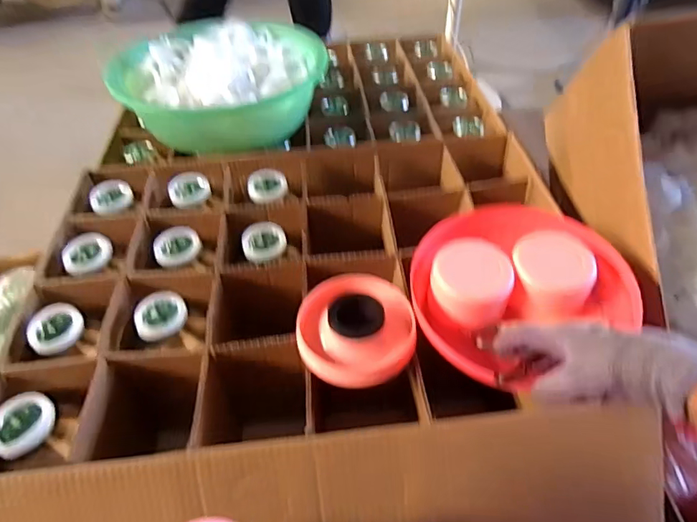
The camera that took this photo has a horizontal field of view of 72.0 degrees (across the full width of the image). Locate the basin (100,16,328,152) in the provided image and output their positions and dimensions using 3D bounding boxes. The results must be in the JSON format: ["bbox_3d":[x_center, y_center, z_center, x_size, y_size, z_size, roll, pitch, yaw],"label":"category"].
[{"bbox_3d":[-0.217,-0.298,0.843,0.305,0.130,0.342,18,49,17],"label":"basin"}]

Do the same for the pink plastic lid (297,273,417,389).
[{"bbox_3d":[0.008,0.067,0.506,0.120,0.028,0.122,-3,67,-1],"label":"pink plastic lid"}]

